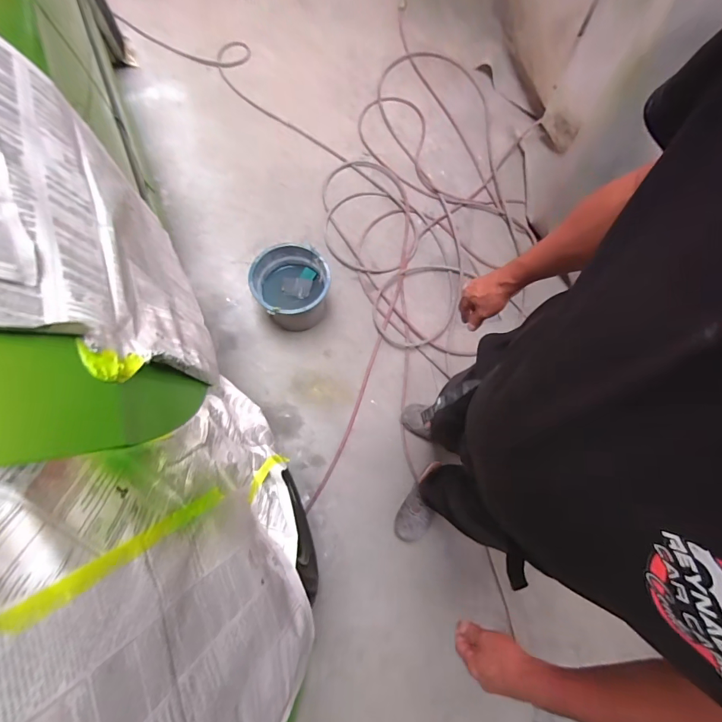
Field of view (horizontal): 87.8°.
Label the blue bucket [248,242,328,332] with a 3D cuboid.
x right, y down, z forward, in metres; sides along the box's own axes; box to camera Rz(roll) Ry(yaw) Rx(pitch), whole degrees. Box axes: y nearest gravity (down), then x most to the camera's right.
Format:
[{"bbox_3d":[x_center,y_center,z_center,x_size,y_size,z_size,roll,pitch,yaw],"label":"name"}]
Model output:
[{"bbox_3d":[-0.246,-0.252,1.402,0.259,0.292,0.282,1,72,-2],"label":"blue bucket"}]

